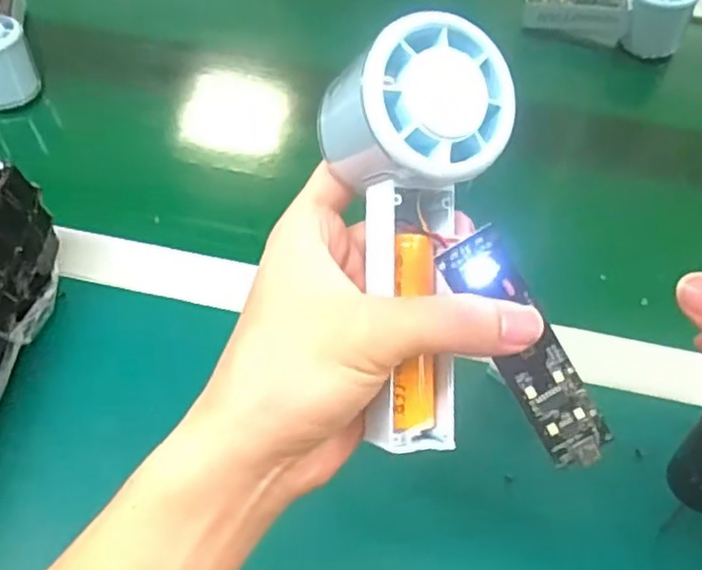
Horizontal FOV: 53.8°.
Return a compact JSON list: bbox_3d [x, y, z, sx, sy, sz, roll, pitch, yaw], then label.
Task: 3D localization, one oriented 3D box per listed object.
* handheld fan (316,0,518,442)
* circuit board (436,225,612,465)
[{"bbox_3d":[0.023,-0.019,0.257,0.063,0.051,0.147,0,99,-2],"label":"handheld fan"},{"bbox_3d":[0.062,0.024,0.241,0.022,0.008,0.091,-31,99,6],"label":"circuit board"}]

